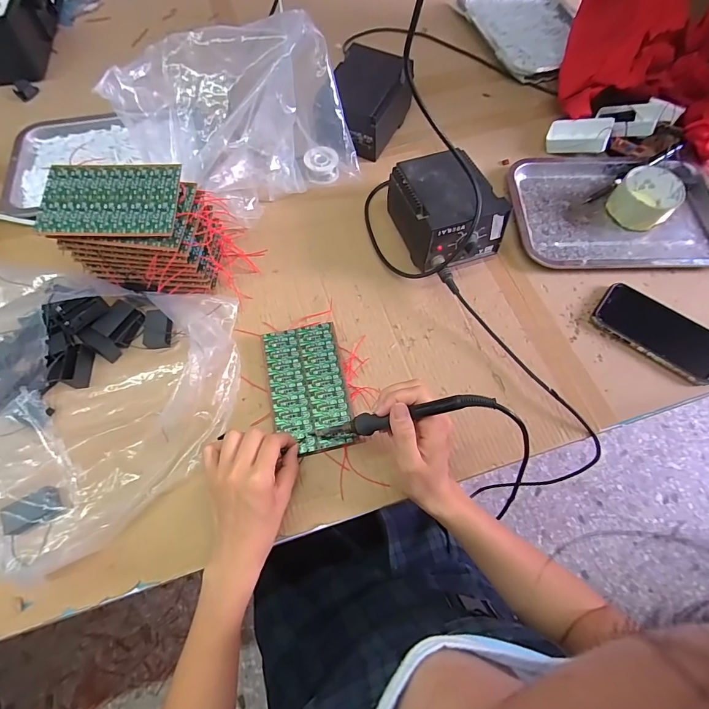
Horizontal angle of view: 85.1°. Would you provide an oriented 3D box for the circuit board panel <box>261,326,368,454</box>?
[{"bbox_3d":[-0.056,0.039,0.473,0.093,0.011,0.158,-12,66,-5],"label":"circuit board panel"}]

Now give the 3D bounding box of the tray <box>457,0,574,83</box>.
[{"bbox_3d":[0.356,-0.663,0.782,0.215,0.021,0.322,-14,66,-6],"label":"tray"}]

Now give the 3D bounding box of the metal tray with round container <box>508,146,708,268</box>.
[{"bbox_3d":[0.394,-0.226,0.568,0.311,0.051,0.222,-4,65,-2],"label":"metal tray with round container"}]

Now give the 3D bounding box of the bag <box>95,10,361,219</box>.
[{"bbox_3d":[-0.162,-0.322,0.540,0.298,0.177,0.167,-13,66,-6],"label":"bag"}]

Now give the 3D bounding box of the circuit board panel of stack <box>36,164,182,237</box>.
[{"bbox_3d":[-0.284,-0.182,0.453,0.153,0.006,0.093,1,75,1],"label":"circuit board panel of stack"}]

